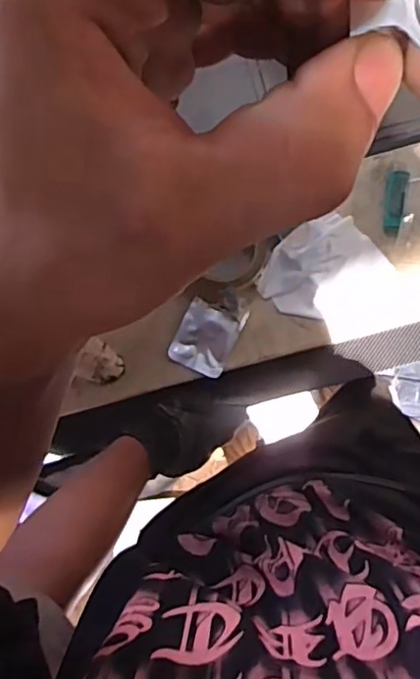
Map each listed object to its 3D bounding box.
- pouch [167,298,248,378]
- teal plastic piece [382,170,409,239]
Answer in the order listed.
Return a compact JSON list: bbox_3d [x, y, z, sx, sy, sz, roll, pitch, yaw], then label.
[{"bbox_3d":[-0.004,-0.003,0.751,0.069,0.008,0.083,25,86,5],"label":"pouch"},{"bbox_3d":[0.223,-0.163,0.742,0.023,0.014,0.077,5,101,4],"label":"teal plastic piece"}]

